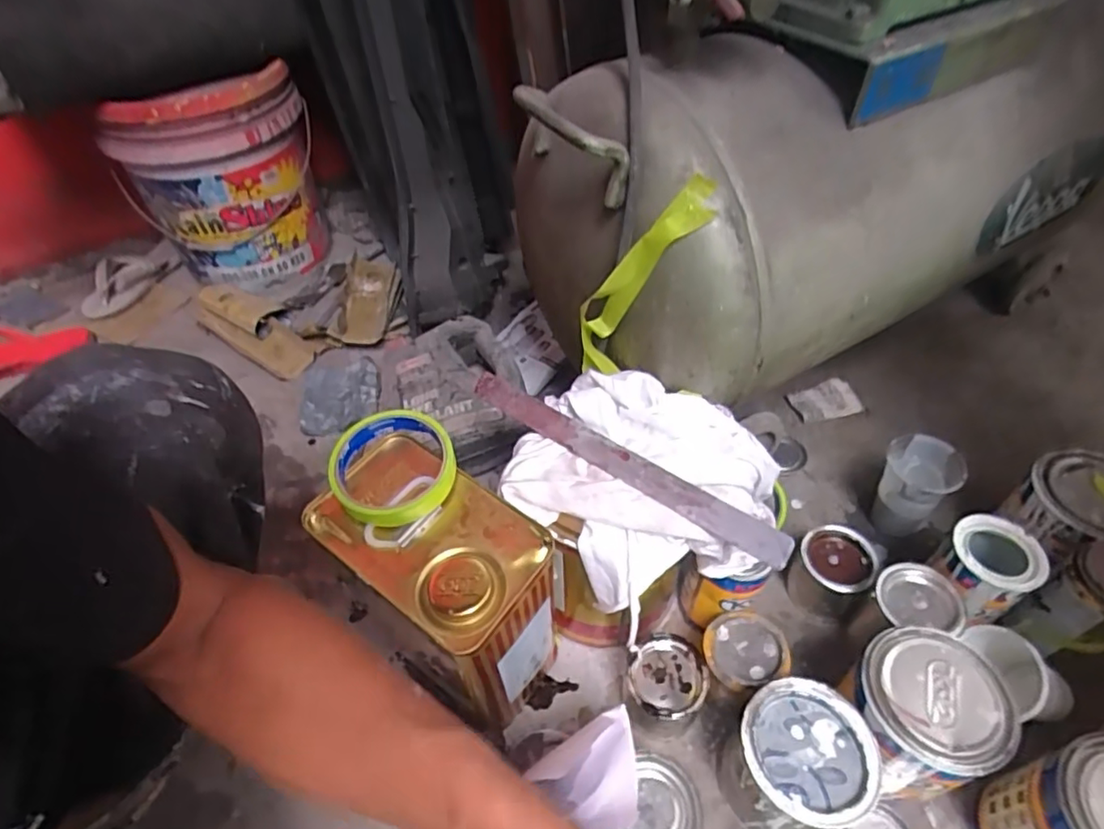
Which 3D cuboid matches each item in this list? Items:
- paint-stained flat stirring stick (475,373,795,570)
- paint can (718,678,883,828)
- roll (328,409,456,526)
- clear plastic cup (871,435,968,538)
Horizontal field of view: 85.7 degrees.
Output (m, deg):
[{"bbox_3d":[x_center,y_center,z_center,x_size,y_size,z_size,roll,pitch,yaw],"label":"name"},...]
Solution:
[{"bbox_3d":[0.049,0.037,0.493,0.302,0.010,0.027,29,85,30],"label":"paint-stained flat stirring stick"},{"bbox_3d":[0.197,0.289,0.493,0.100,0.114,0.095,-1,48,1],"label":"paint can"},{"bbox_3d":[-0.118,0.041,0.447,0.089,0.030,0.088,-1,48,1],"label":"roll"},{"bbox_3d":[0.397,0.084,0.667,0.071,0.109,0.074,-1,48,1],"label":"clear plastic cup"}]

